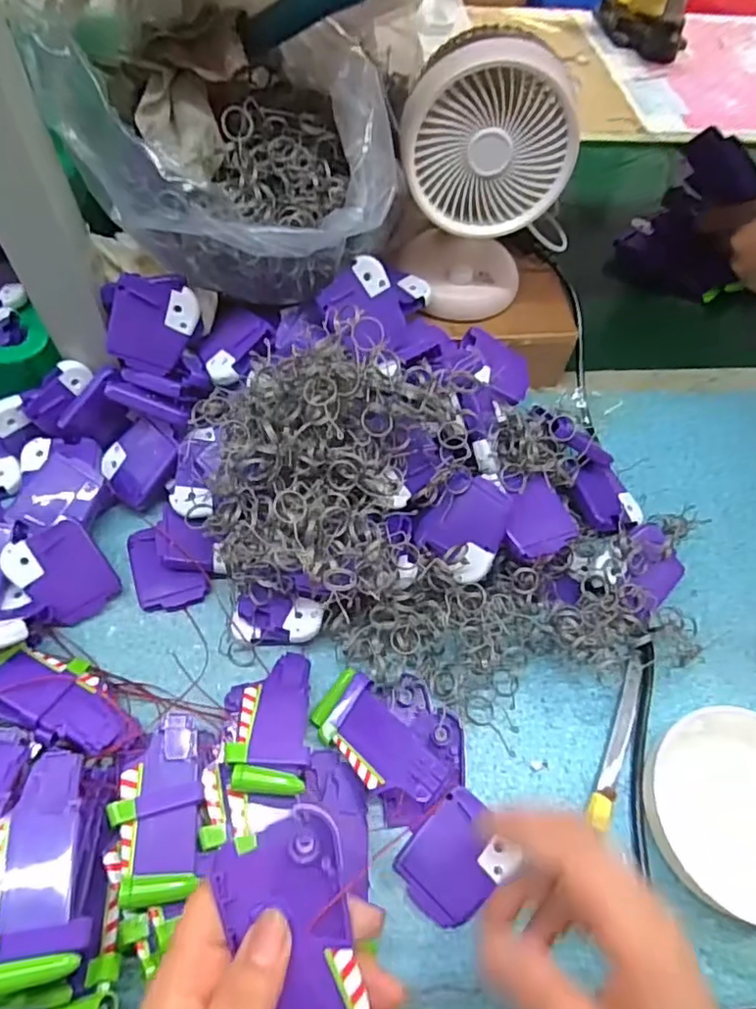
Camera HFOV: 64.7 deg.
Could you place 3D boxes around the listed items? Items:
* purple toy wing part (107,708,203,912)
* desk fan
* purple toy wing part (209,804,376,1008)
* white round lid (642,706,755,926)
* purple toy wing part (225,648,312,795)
[{"bbox_3d":[-0.114,0.152,0.308,0.041,0.012,0.091,6,46,-25],"label":"purple toy wing part"},{"bbox_3d":[0.071,-0.222,0.413,0.107,0.168,0.078,11,58,3],"label":"desk fan"},{"bbox_3d":[-0.027,0.187,0.236,0.049,0.008,0.112,-17,72,-13],"label":"purple toy wing part"},{"bbox_3d":[0.209,0.174,0.339,0.100,0.027,0.103,2,60,-3],"label":"white round lid"},{"bbox_3d":[-0.058,0.123,0.346,0.043,0.010,0.089,16,35,-7],"label":"purple toy wing part"}]

